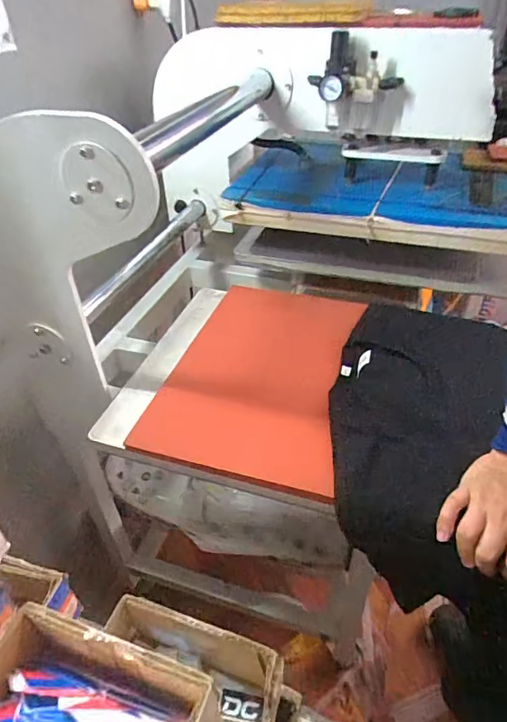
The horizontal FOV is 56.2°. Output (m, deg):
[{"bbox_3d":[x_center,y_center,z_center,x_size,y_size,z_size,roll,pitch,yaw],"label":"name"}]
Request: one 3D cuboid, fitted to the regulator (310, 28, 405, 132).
[{"bbox_3d":[0.168,-0.473,0.799,0.130,0.132,0.086,-12,40,-11],"label":"regulator"}]

